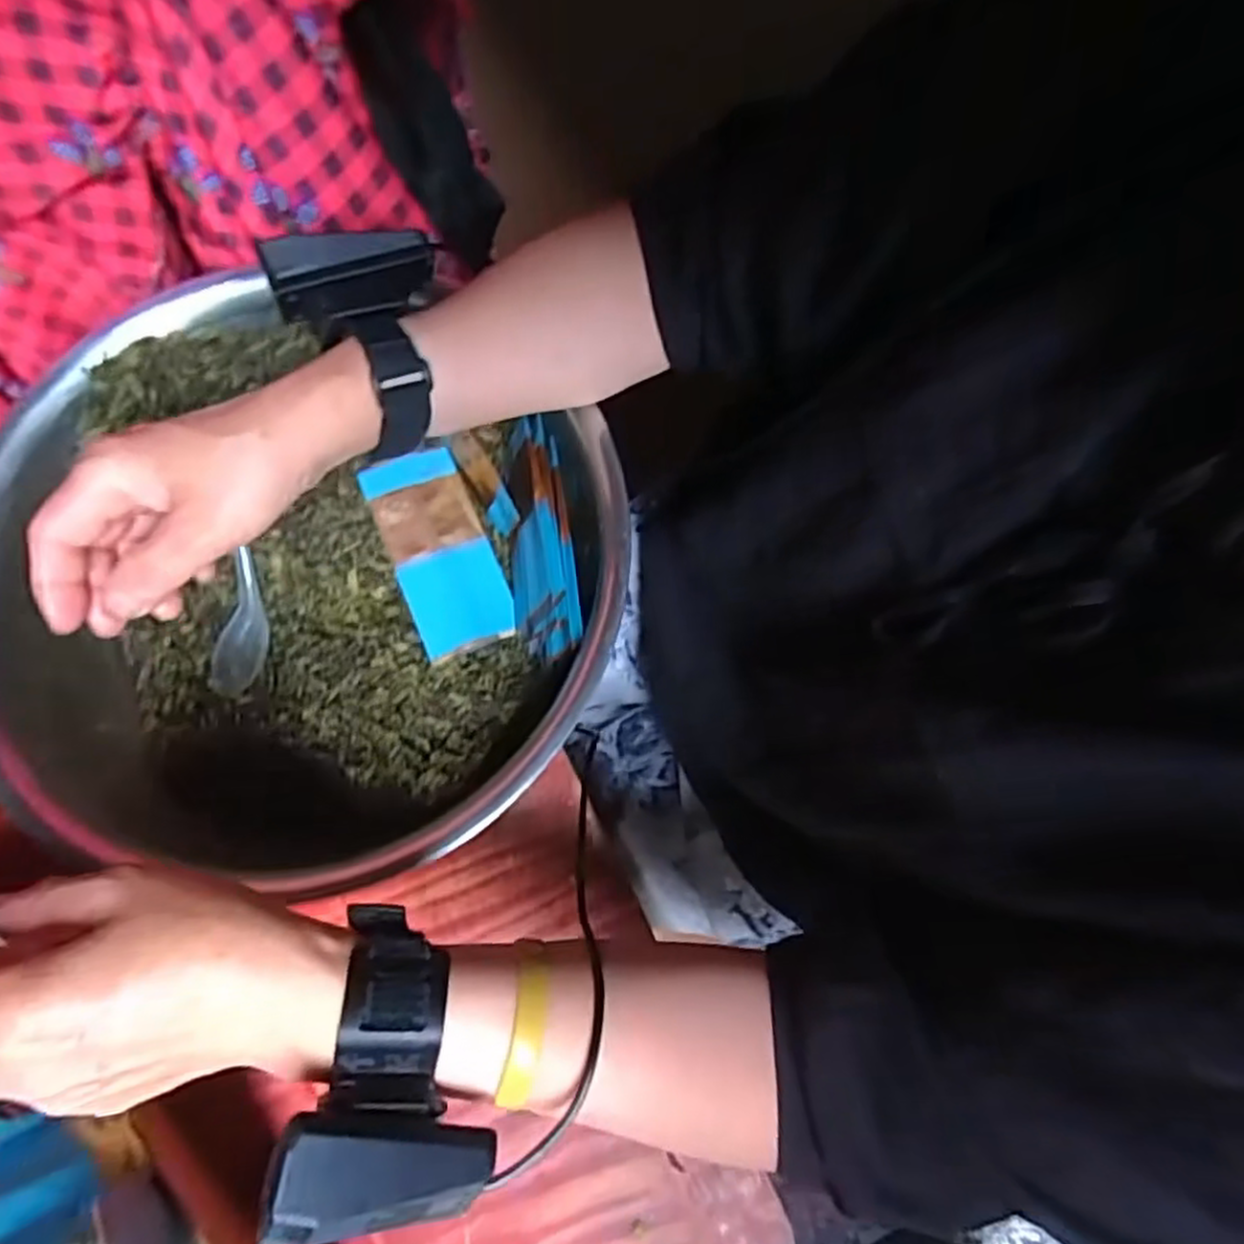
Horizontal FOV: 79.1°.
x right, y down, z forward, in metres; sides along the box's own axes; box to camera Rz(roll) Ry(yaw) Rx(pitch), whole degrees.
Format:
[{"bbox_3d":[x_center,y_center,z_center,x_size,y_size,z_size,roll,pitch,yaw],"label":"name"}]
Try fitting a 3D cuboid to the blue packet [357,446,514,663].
[{"bbox_3d":[-0.106,-0.042,0.436,0.055,0.011,0.124,-24,75,-6],"label":"blue packet"}]

